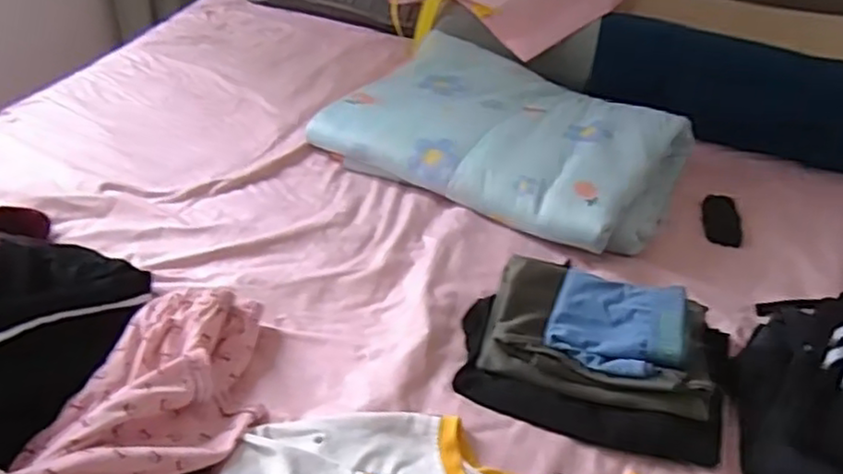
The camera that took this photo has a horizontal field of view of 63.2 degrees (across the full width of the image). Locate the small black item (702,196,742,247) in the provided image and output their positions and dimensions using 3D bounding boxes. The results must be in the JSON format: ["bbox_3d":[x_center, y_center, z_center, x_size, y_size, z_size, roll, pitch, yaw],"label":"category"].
[{"bbox_3d":[0.458,-0.027,1.045,0.054,0.014,0.115,11,38,8],"label":"small black item"}]

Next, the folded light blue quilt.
[{"bbox_3d":[0.136,-0.162,1.085,0.515,0.104,0.343,25,42,24],"label":"folded light blue quilt"}]

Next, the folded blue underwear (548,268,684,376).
[{"bbox_3d":[0.215,0.092,0.752,0.136,0.033,0.125,18,39,16],"label":"folded blue underwear"}]

